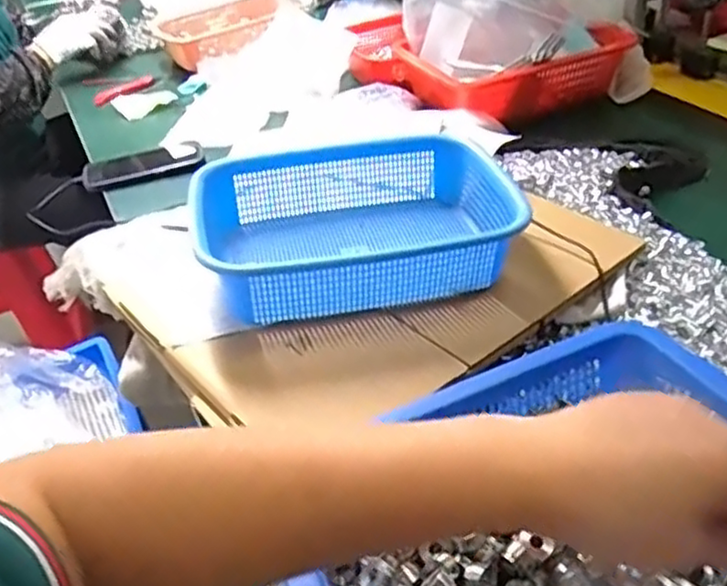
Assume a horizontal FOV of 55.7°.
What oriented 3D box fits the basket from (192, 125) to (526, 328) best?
[{"bbox_3d":[-0.006,-0.064,0.641,0.280,0.075,0.190,-12,38,-6],"label":"basket"}]

